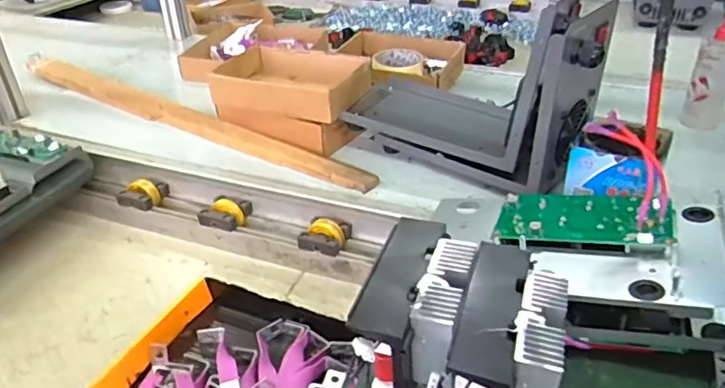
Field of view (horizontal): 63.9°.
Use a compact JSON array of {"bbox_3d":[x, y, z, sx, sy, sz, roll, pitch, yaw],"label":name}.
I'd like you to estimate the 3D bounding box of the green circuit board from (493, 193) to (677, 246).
[{"bbox_3d":[0.211,0.020,0.557,0.154,0.016,0.078,1,33,26],"label":"green circuit board"}]

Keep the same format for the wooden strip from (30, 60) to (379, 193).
[{"bbox_3d":[-0.308,-0.128,0.948,0.772,0.025,0.045,19,38,29],"label":"wooden strip"}]

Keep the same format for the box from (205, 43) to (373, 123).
[{"bbox_3d":[-0.117,-0.176,0.883,0.247,0.046,0.161,13,35,21],"label":"box"}]

